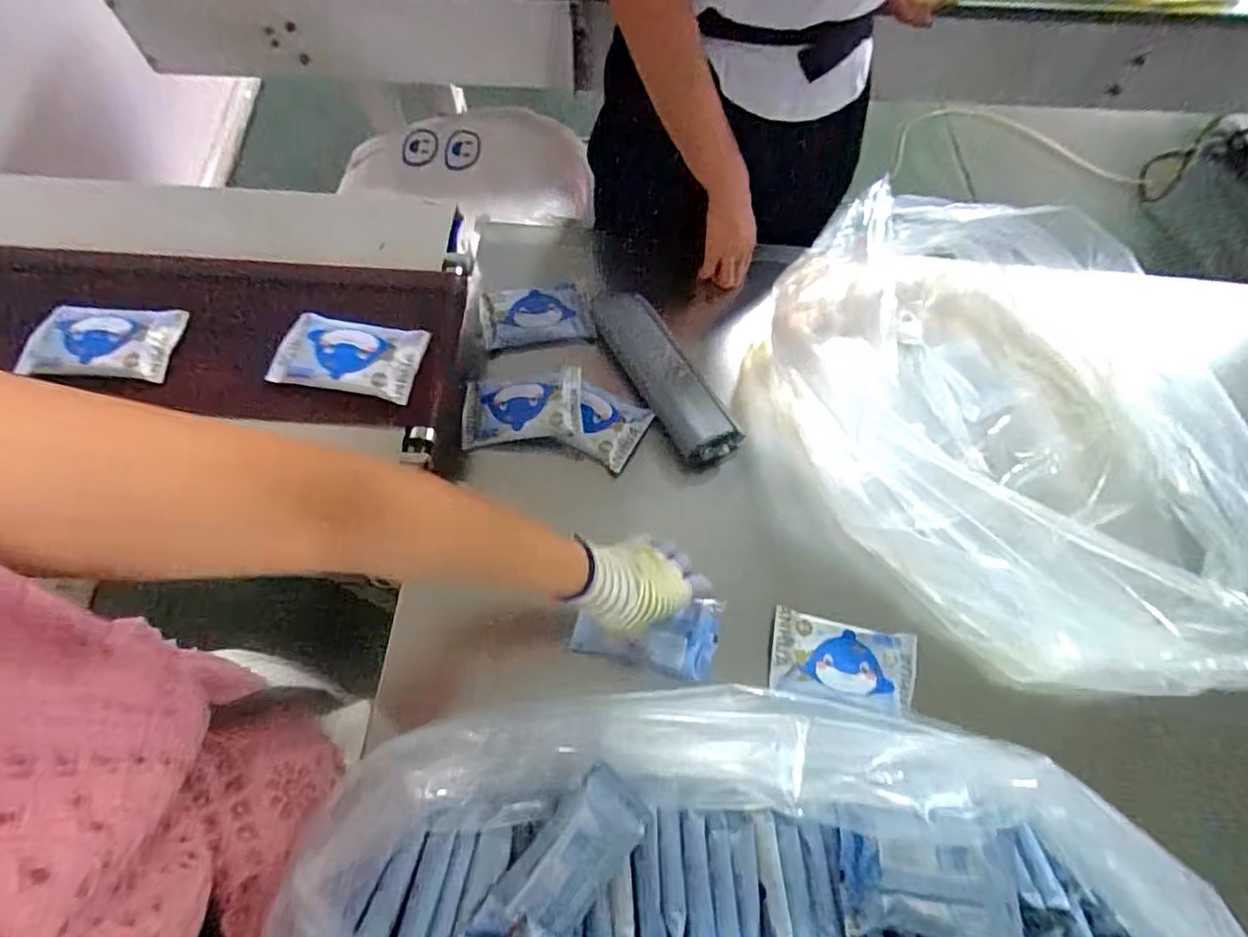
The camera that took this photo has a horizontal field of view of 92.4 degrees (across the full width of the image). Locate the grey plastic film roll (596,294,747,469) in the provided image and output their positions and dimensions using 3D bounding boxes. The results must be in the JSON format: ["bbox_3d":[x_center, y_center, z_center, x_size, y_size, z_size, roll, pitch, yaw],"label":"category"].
[{"bbox_3d":[0.044,-0.119,0.731,0.078,0.036,0.261,-29,71,-15],"label":"grey plastic film roll"}]

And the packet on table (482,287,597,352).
[{"bbox_3d":[-0.112,-0.194,0.763,0.133,0.020,0.086,-11,68,-8],"label":"packet on table"}]

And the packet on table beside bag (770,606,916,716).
[{"bbox_3d":[0.221,0.195,0.600,0.140,0.019,0.080,13,66,2],"label":"packet on table beside bag"}]

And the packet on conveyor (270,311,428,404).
[{"bbox_3d":[-0.289,-0.117,0.625,0.146,0.015,0.082,9,66,1],"label":"packet on conveyor"}]

